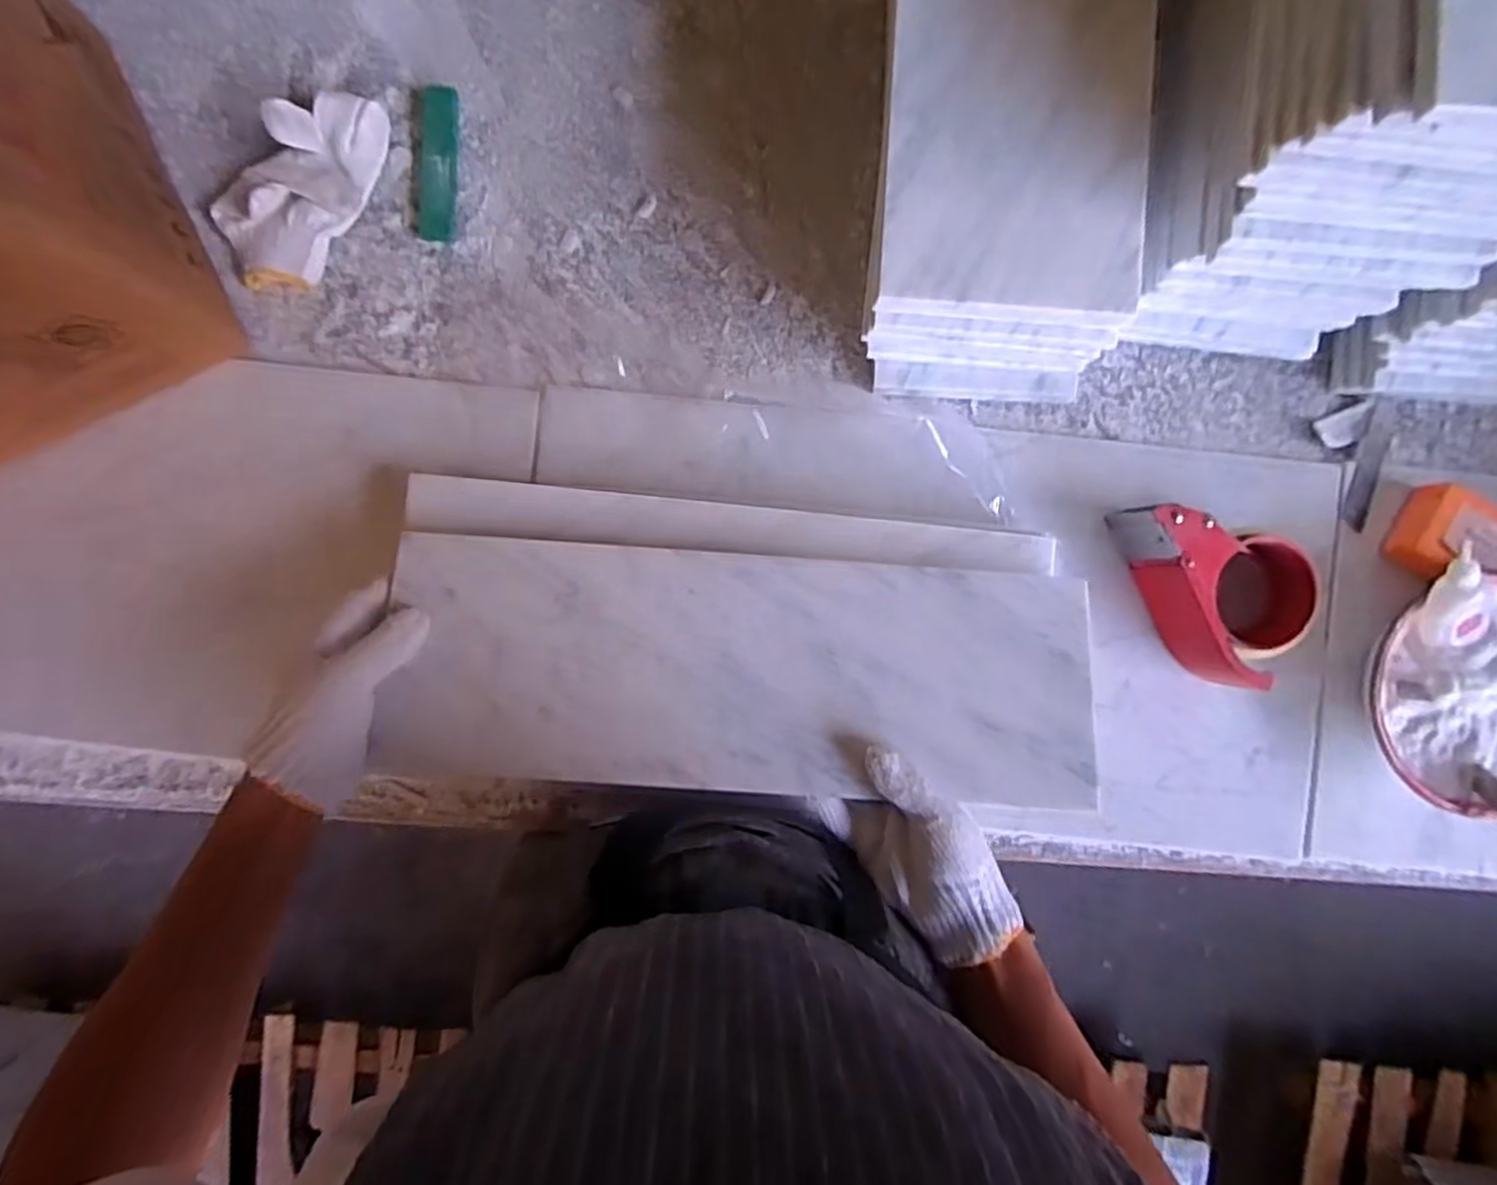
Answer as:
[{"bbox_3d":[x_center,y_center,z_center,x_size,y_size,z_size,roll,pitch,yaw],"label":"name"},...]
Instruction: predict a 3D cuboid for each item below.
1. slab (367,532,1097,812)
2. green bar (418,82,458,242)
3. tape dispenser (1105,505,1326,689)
[{"bbox_3d":[-0.001,0.049,0.455,0.437,0.011,0.150,4,76,-1],"label":"slab"},{"bbox_3d":[-0.240,-0.332,0.550,0.028,0.014,0.119,1,90,2],"label":"green bar"},{"bbox_3d":[0.342,-0.009,0.516,0.100,0.061,0.145,-27,89,2],"label":"tape dispenser"}]

